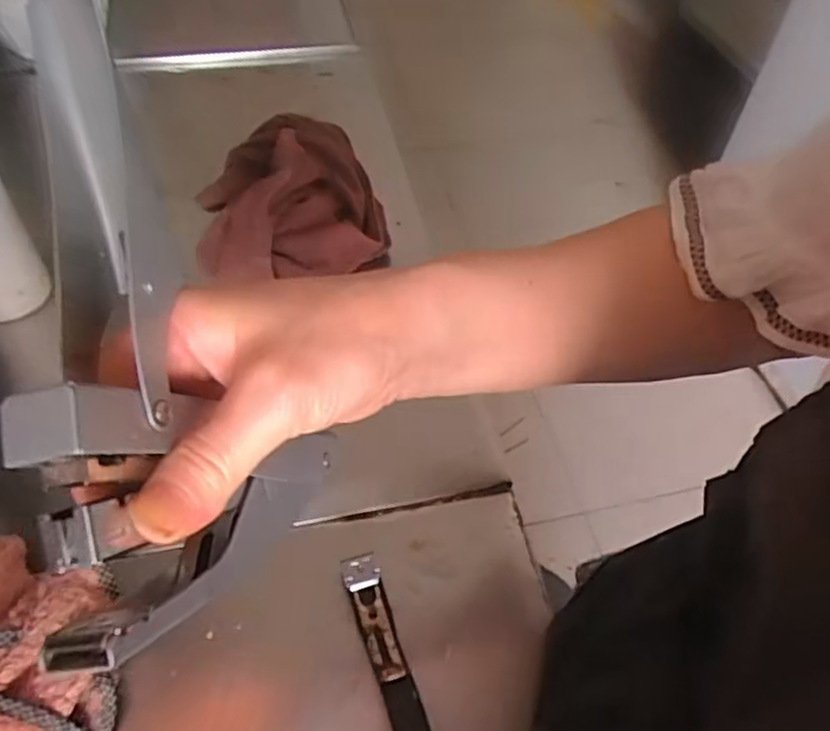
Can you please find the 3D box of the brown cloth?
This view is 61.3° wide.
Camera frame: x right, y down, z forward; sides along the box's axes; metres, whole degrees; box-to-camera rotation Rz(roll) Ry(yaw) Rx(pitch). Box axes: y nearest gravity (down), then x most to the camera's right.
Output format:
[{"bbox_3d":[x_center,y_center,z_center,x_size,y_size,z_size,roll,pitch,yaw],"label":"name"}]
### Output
[{"bbox_3d":[-0.108,-0.143,0.598,0.150,0.077,0.201,-9,52,-9],"label":"brown cloth"}]

